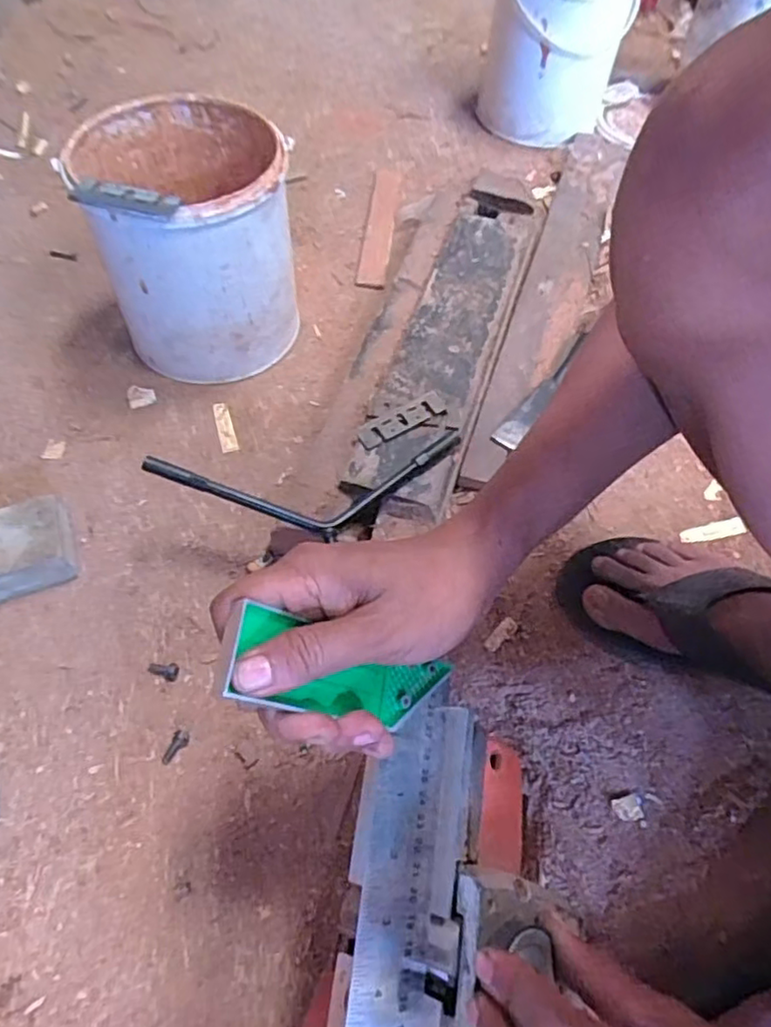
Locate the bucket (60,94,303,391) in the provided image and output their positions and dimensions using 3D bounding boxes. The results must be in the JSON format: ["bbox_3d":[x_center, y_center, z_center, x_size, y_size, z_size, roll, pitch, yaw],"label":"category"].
[{"bbox_3d":[-0.172,-0.246,0.591,0.158,0.193,0.172,1,58,-2],"label":"bucket"}]

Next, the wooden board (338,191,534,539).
[{"bbox_3d":[0.063,-0.182,0.625,0.084,0.028,0.480,16,58,7],"label":"wooden board"}]

